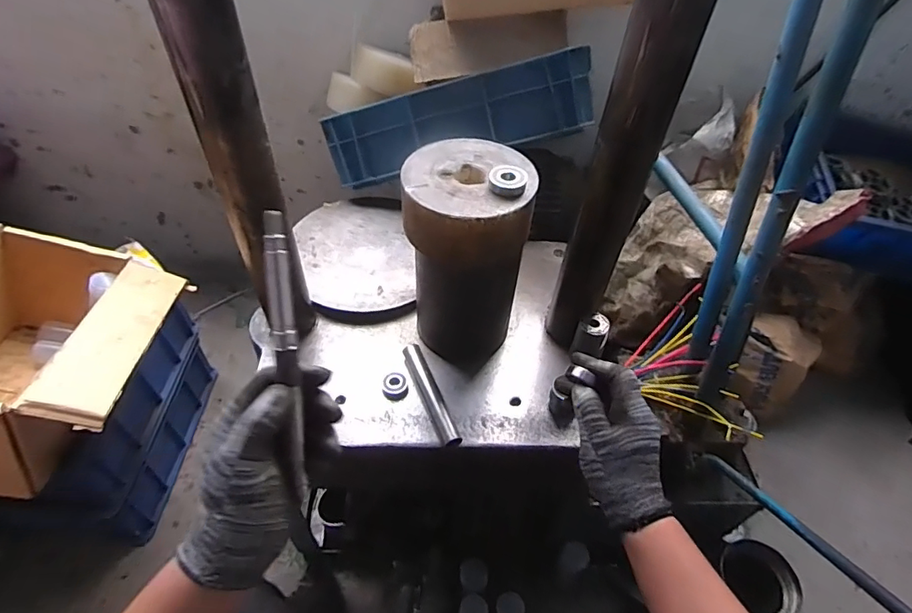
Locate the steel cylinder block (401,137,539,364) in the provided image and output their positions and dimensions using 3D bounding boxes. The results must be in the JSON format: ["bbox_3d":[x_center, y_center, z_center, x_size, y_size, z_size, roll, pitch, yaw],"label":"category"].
[{"bbox_3d":[0.011,-0.057,0.635,0.135,0.267,0.134,7,48,3],"label":"steel cylinder block"}]

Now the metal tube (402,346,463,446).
[{"bbox_3d":[-0.032,0.112,0.643,0.023,0.025,0.152,-15,51,-17],"label":"metal tube"}]

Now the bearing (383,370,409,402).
[{"bbox_3d":[-0.079,0.103,0.655,0.034,0.016,0.034,2,48,-2],"label":"bearing"}]

